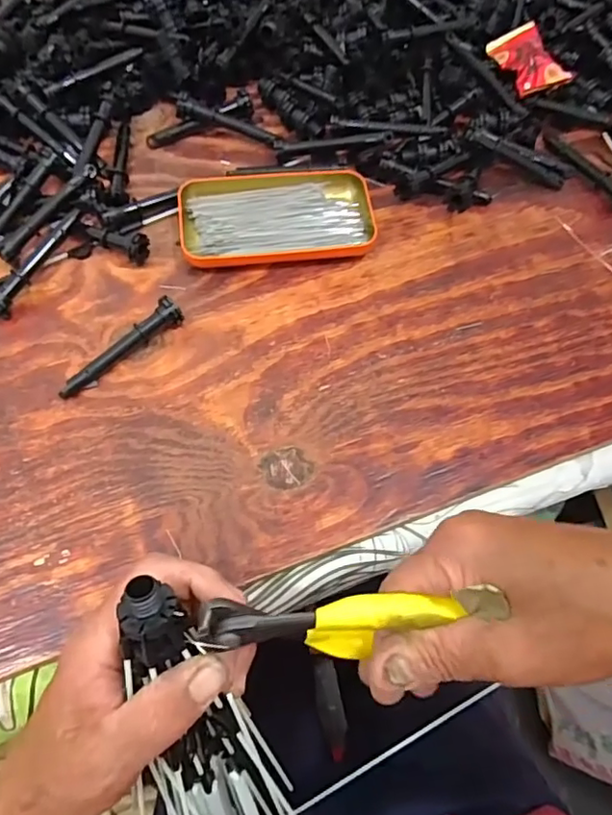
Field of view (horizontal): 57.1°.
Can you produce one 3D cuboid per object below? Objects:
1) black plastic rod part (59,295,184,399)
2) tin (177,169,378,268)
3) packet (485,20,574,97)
[{"bbox_3d":[-0.124,-0.039,0.377,0.094,0.019,0.015,-41,73,-20],"label":"black plastic rod part"},{"bbox_3d":[-0.022,-0.145,0.426,0.141,0.020,0.077,-6,65,-6],"label":"tin"},{"bbox_3d":[0.195,-0.307,0.496,0.044,0.015,0.071,-25,75,4],"label":"packet"}]

